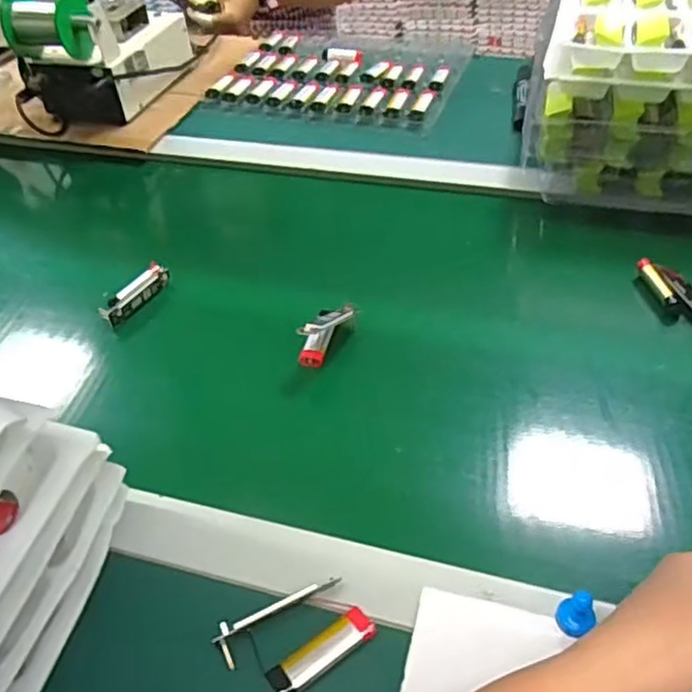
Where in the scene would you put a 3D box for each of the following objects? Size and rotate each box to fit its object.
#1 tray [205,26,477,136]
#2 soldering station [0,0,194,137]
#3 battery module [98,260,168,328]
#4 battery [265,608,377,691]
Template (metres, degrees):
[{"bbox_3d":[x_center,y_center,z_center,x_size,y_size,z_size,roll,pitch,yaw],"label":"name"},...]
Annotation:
[{"bbox_3d":[-0.006,-0.366,0.859,0.306,0.034,0.273,10,44,16],"label":"tray"},{"bbox_3d":[-0.289,-0.364,0.787,0.110,0.133,0.207,8,43,15],"label":"soldering station"},{"bbox_3d":[-0.175,-0.042,0.543,0.018,0.019,0.072,14,45,20],"label":"battery module"},{"bbox_3d":[-0.011,0.150,0.321,0.055,0.007,0.019,-28,47,-24],"label":"battery"}]

